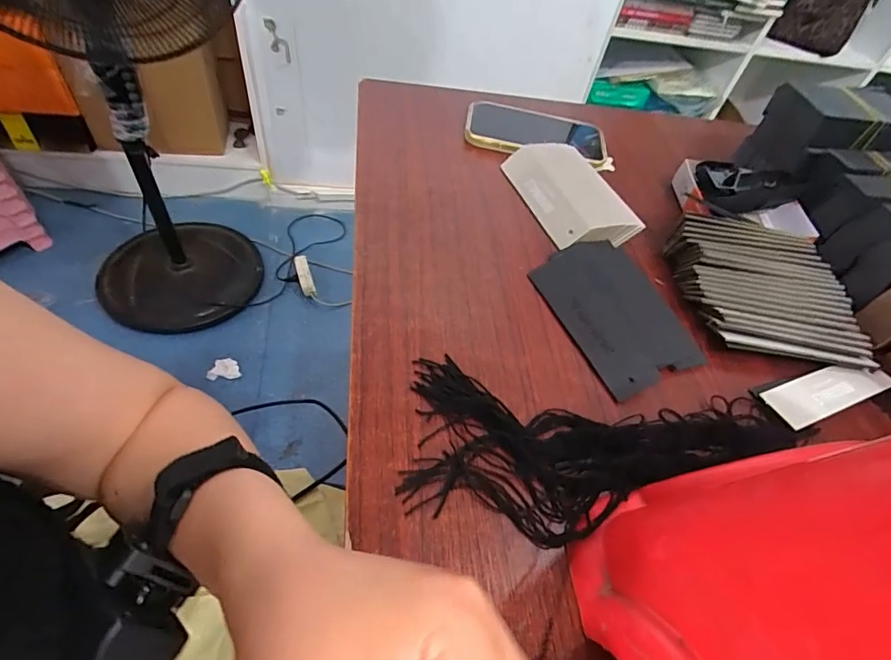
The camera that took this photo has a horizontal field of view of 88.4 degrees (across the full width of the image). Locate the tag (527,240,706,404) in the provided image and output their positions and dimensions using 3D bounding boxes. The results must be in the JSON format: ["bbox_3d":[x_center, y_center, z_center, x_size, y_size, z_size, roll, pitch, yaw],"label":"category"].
[{"bbox_3d":[0.135,-0.017,0.361,0.099,0.010,0.134,-14,60,-21],"label":"tag"}]

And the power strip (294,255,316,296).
[{"bbox_3d":[-0.406,-0.159,1.319,0.038,0.032,0.130,-16,77,-17],"label":"power strip"}]

